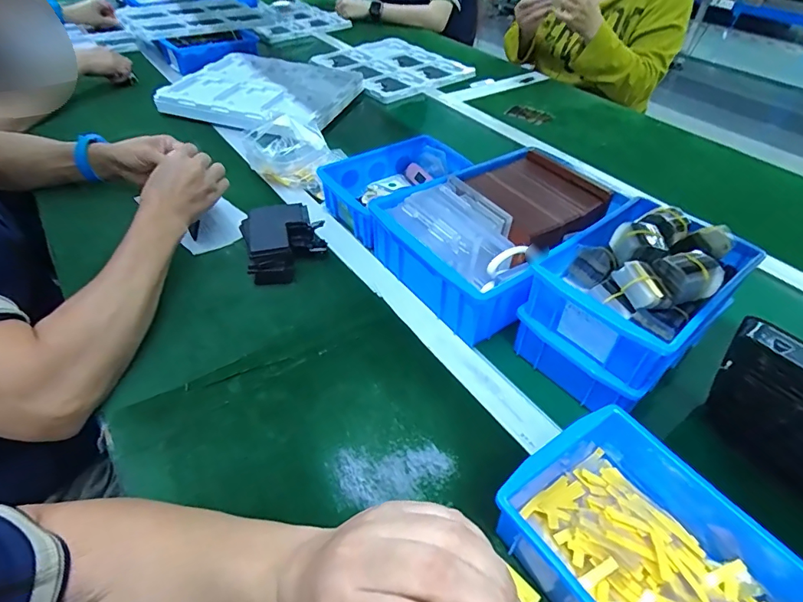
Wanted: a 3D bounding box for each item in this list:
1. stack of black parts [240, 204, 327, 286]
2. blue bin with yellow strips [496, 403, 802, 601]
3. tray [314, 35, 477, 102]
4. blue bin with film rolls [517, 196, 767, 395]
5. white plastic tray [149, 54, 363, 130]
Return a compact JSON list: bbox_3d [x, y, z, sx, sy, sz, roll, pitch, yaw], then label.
[{"bbox_3d":[-0.144,-0.075,0.552,0.092,0.062,0.099,-12,47,-15],"label":"stack of black parts"},{"bbox_3d":[0.179,0.182,0.307,0.148,0.072,0.201,-24,51,-24],"label":"blue bin with yellow strips"},{"bbox_3d":[-0.027,-0.579,1.093,0.319,0.028,0.292,36,54,29],"label":"tray"},{"bbox_3d":[0.225,-0.020,0.430,0.190,0.081,0.133,-30,54,-29],"label":"blue bin with film rolls"},{"bbox_3d":[-0.268,-0.438,0.920,0.329,0.034,0.311,10,46,8],"label":"white plastic tray"}]

